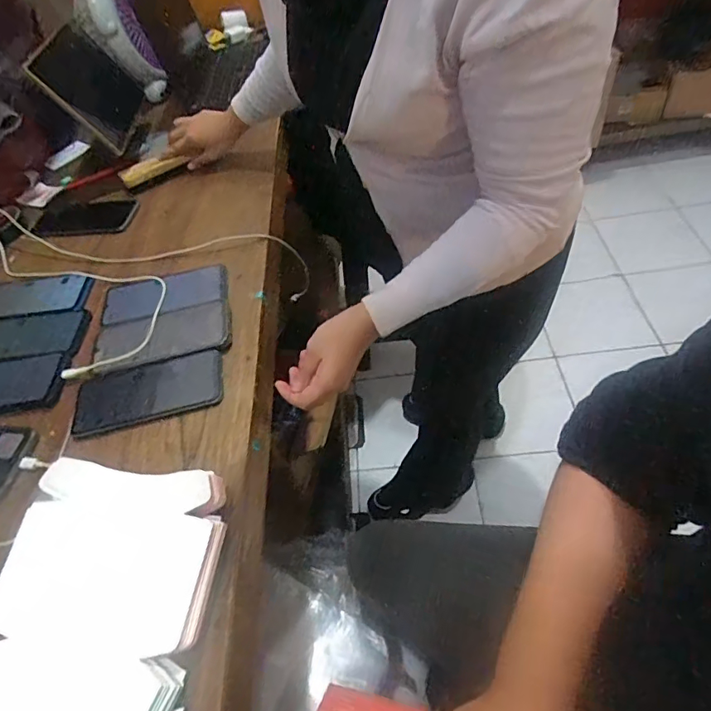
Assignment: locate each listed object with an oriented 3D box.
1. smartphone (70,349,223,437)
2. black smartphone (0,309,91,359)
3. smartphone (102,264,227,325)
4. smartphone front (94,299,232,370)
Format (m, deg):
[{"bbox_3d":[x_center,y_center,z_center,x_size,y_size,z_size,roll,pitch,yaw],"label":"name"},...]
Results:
[{"bbox_3d":[-0.231,0.037,0.553,0.161,0.008,0.078,-17,50,-2],"label":"smartphone"},{"bbox_3d":[-0.426,-0.026,0.643,0.156,0.007,0.079,-8,50,5],"label":"black smartphone"},{"bbox_3d":[-0.254,-0.085,0.660,0.164,0.015,0.075,-12,50,1],"label":"smartphone"},{"bbox_3d":[-0.237,-0.026,0.607,0.162,0.012,0.076,-14,50,0],"label":"smartphone front"}]

